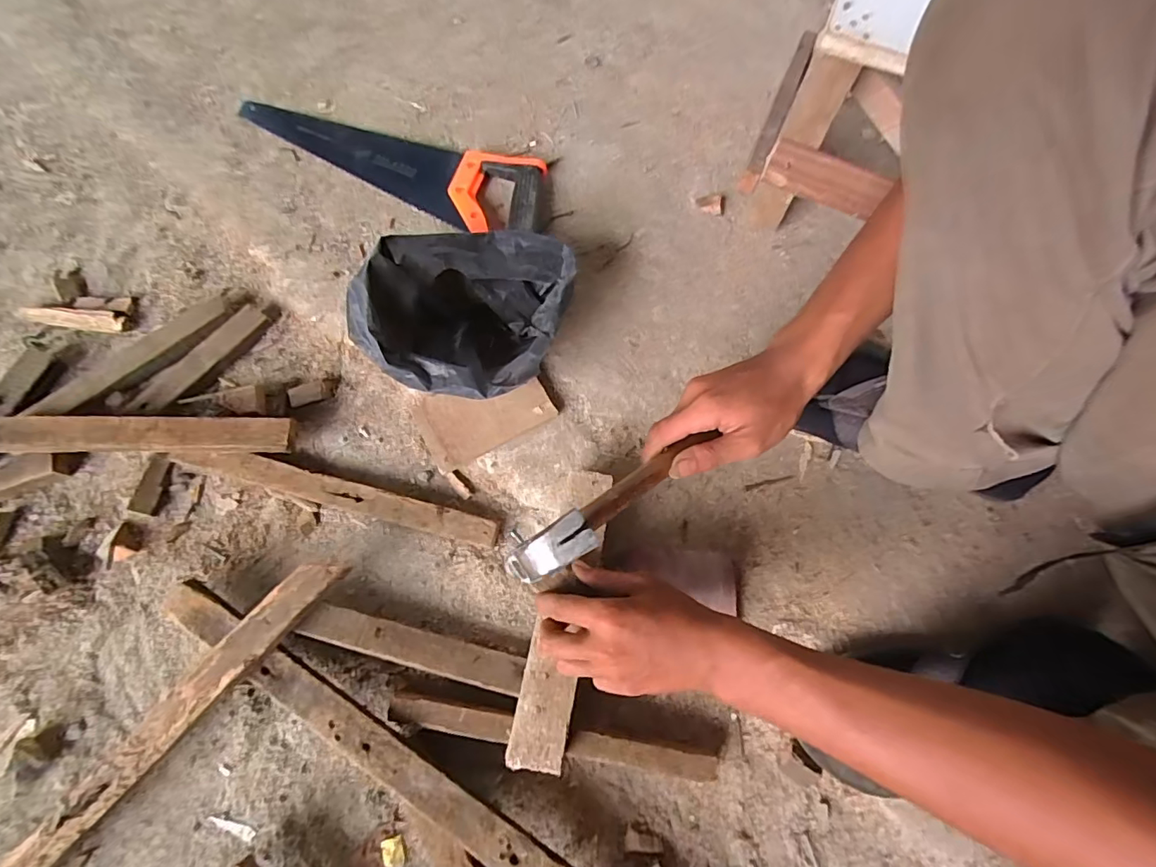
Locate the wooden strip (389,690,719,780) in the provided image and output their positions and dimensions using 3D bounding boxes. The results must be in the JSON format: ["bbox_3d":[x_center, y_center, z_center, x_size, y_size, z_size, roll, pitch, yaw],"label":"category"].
[{"bbox_3d":[-0.023,0.260,0.448,0.276,0.030,0.025,9,72,2],"label":"wooden strip"}]

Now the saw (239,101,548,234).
[{"bbox_3d":[-0.230,-0.328,0.620,0.396,0.021,0.112,18,73,5],"label":"saw"}]

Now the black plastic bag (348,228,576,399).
[{"bbox_3d":[-0.106,-0.115,0.498,0.181,0.125,0.163,6,72,1],"label":"black plastic bag"}]

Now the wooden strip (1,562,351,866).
[{"bbox_3d":[-0.365,0.270,0.404,0.035,0.010,0.454,43,82,9],"label":"wooden strip"}]

